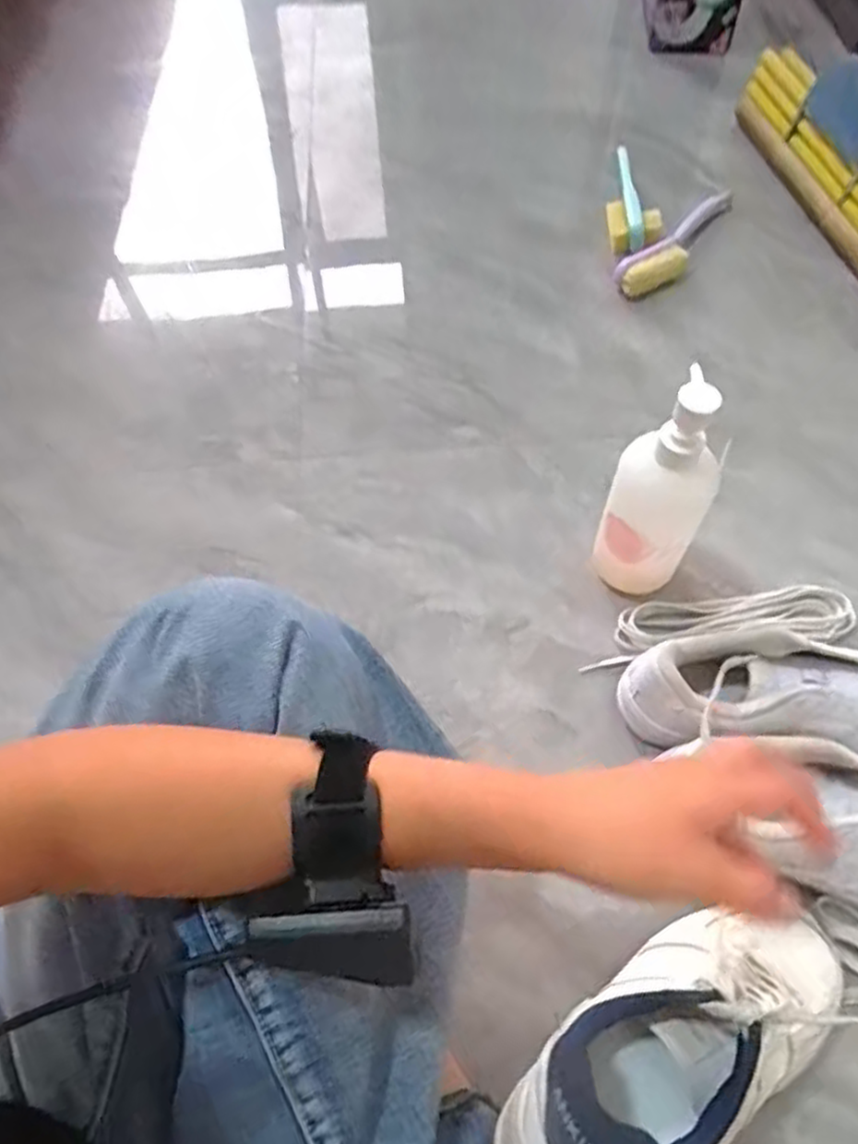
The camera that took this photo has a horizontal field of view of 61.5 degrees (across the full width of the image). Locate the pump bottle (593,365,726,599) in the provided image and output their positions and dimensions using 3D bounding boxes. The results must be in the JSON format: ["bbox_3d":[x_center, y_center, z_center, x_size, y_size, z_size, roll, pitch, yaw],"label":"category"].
[{"bbox_3d":[0.172,-0.052,0.551,0.056,0.216,0.067,-39,66,-18],"label":"pump bottle"}]

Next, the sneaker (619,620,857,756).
[{"bbox_3d":[0.274,0.093,0.533,0.250,0.090,0.089,3,61,4],"label":"sneaker"}]

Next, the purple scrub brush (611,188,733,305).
[{"bbox_3d":[0.301,-0.391,0.852,0.062,0.036,0.234,40,69,22],"label":"purple scrub brush"}]

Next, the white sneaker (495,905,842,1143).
[{"bbox_3d":[0.143,0.245,0.378,0.229,0.093,0.085,-12,57,-35],"label":"white sneaker"}]

